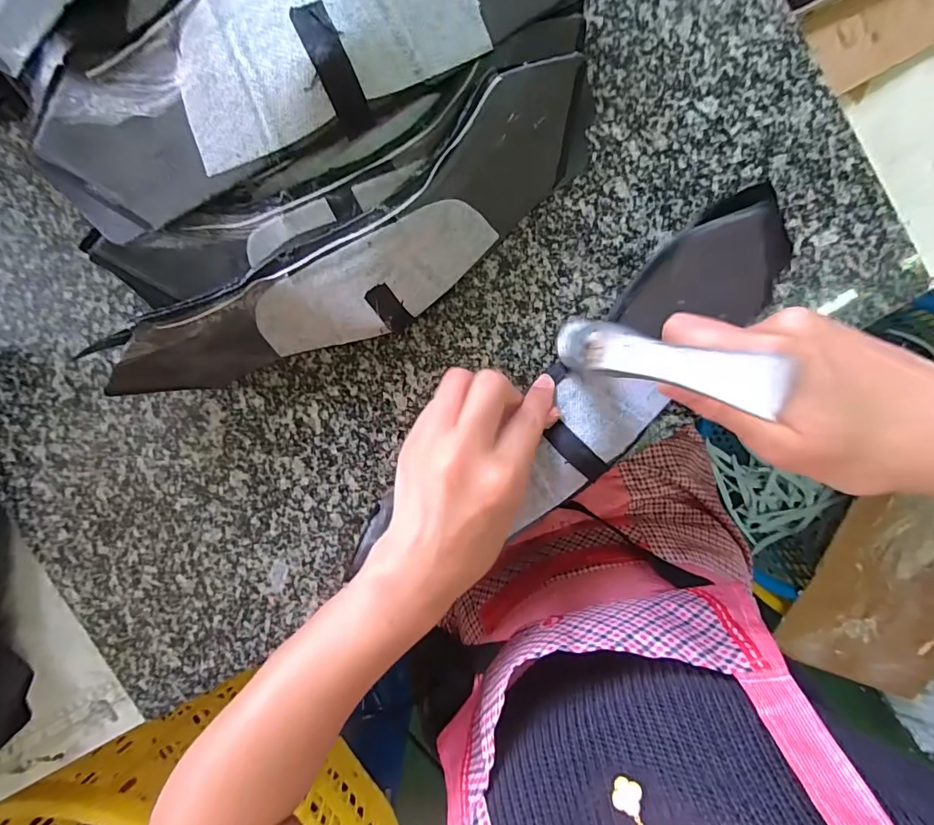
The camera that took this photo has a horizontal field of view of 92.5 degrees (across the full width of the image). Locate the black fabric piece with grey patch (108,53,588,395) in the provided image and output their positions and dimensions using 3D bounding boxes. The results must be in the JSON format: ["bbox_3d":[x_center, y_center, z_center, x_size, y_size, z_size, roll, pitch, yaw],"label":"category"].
[{"bbox_3d":[-0.058,-0.085,0.260,0.310,0.062,0.073,-34,93,7],"label":"black fabric piece with grey patch"}]

